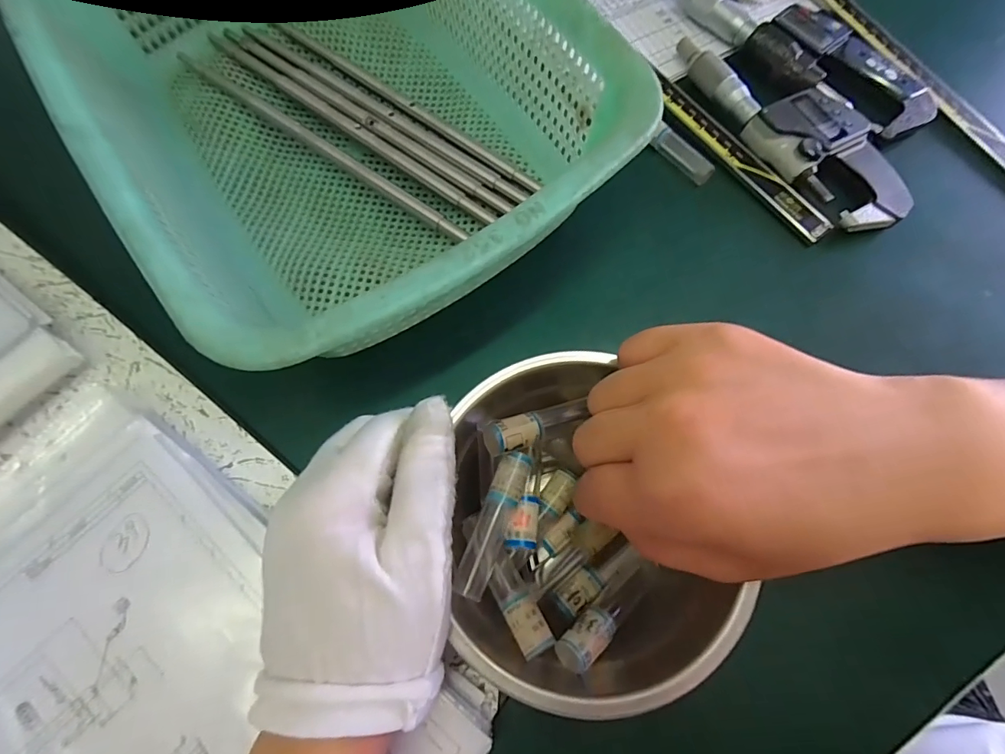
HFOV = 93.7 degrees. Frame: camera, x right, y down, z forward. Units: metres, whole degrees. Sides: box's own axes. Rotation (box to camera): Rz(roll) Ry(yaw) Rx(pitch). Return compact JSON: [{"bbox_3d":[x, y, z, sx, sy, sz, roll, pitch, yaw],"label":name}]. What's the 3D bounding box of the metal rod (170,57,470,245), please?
[{"bbox_3d":[-0.108,-0.135,0.266,0.214,0.004,0.009,35,75,9],"label":"metal rod"}]

